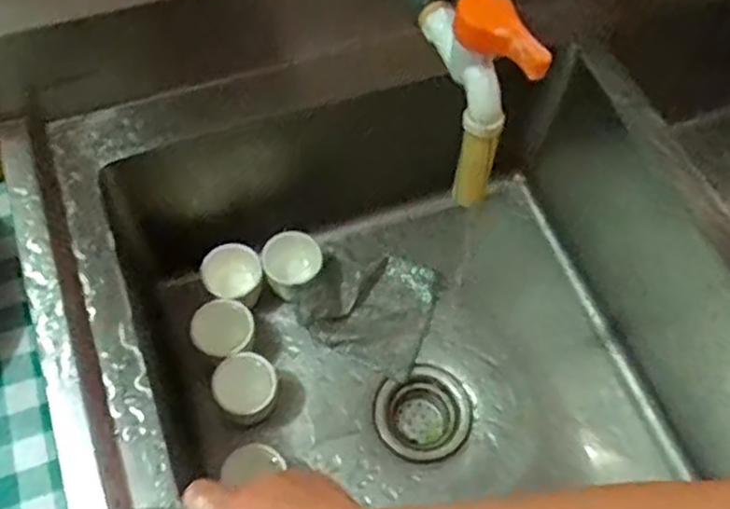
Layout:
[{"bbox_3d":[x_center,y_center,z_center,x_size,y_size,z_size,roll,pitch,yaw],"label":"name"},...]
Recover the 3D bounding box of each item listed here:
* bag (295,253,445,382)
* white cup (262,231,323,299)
[{"bbox_3d":[0.007,0.051,0.884,0.151,0.042,0.147,19,62,8],"label":"bag"},{"bbox_3d":[-0.087,0.014,0.863,0.060,0.065,0.060,1,61,-2],"label":"white cup"}]

